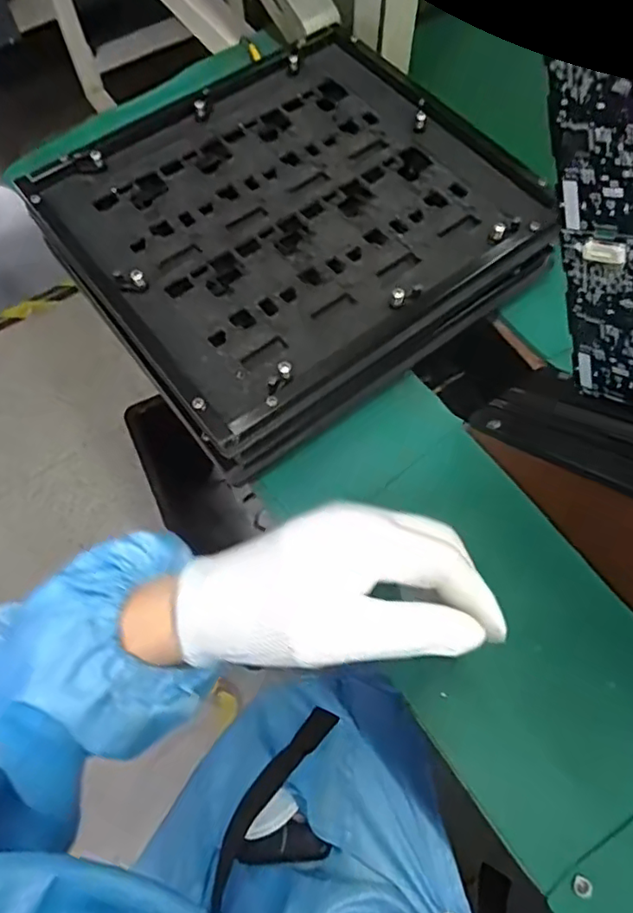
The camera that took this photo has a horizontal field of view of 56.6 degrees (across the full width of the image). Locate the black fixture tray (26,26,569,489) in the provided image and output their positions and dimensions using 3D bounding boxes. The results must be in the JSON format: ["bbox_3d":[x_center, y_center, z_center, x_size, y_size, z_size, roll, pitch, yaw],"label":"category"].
[{"bbox_3d":[-0.019,-0.173,0.438,0.305,0.057,0.280,-34,70,-14],"label":"black fixture tray"}]

